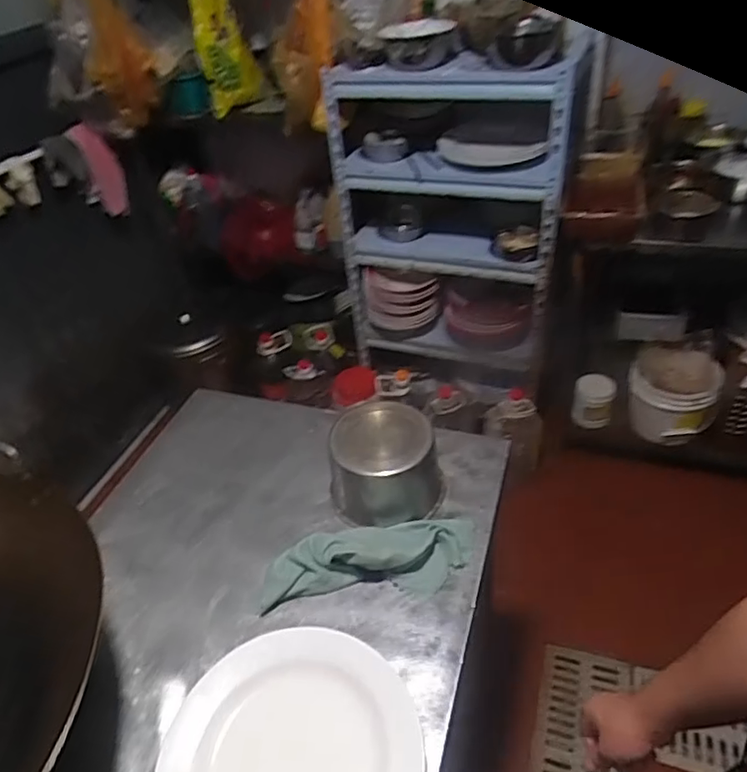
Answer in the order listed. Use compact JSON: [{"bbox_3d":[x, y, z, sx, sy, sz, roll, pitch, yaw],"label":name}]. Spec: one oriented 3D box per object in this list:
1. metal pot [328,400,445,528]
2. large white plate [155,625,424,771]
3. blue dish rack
[{"bbox_3d":[0.014,0.110,0.867,0.164,0.111,0.138,-3,40,5],"label":"metal pot"},{"bbox_3d":[-0.085,0.391,0.608,0.258,0.042,0.266,-4,40,4],"label":"large white plate"},{"bbox_3d":[0.216,-0.445,1.660,0.623,0.868,0.209,6,42,15],"label":"blue dish rack"}]

